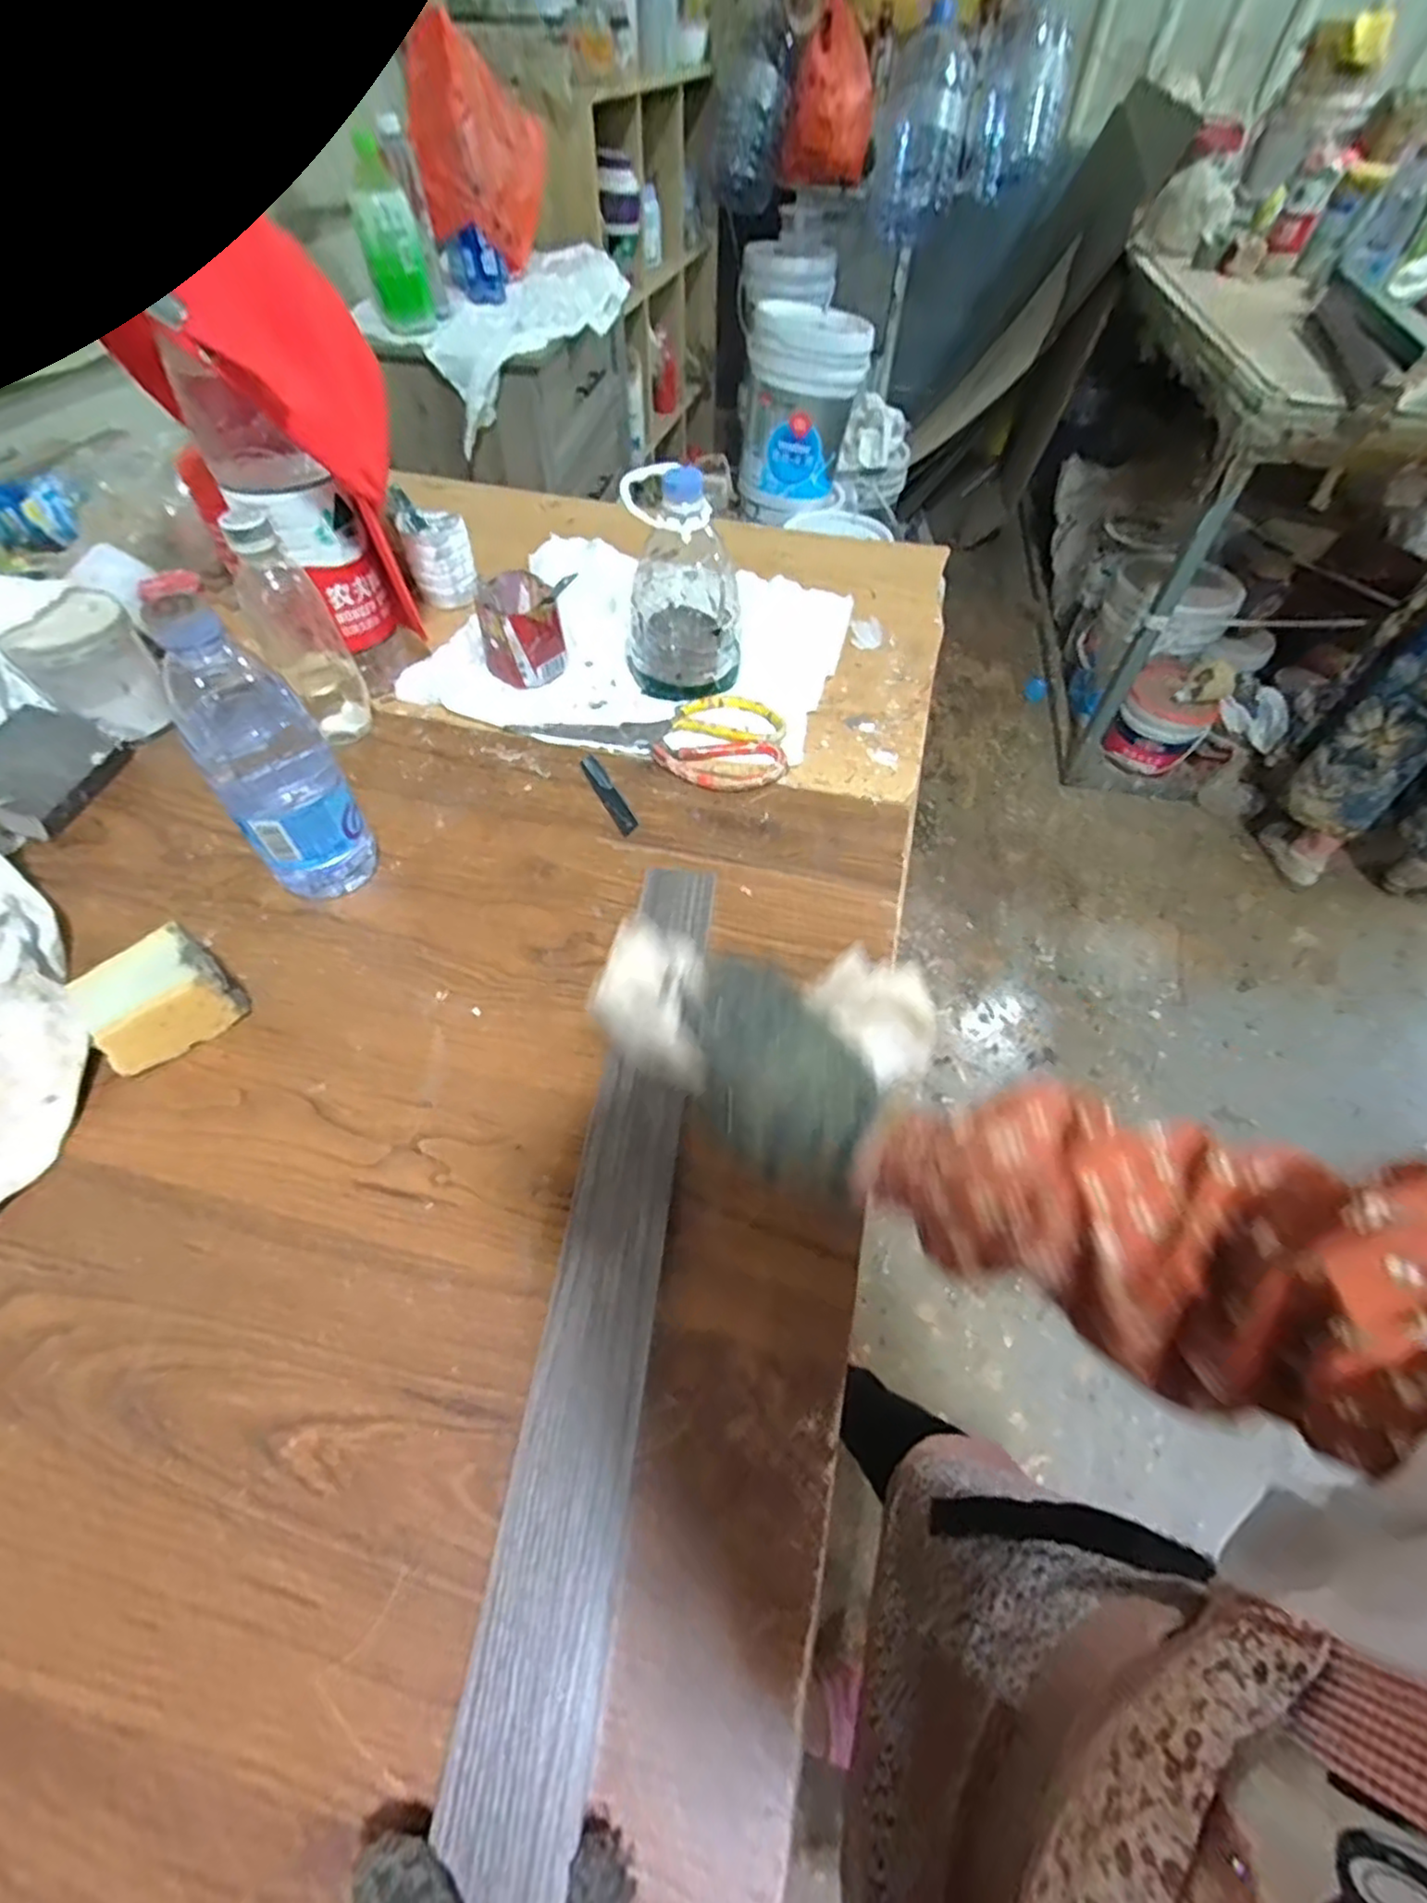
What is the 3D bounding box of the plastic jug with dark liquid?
[{"bbox_3d":[-0.026,-0.309,0.584,0.098,0.160,0.085,1,56,-1],"label":"plastic jug with dark liquid"}]

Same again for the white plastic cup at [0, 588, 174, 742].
[{"bbox_3d":[-0.497,-0.227,0.554,0.084,0.080,0.074,-38,65,-24],"label":"white plastic cup"}]

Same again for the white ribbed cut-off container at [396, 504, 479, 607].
[{"bbox_3d":[-0.278,-0.402,0.704,0.063,0.068,0.078,-19,58,-14],"label":"white ribbed cut-off container"}]

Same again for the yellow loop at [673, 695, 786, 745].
[{"bbox_3d":[0.018,-0.210,0.612,0.093,0.009,0.060,13,56,7],"label":"yellow loop"}]

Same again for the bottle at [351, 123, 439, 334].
[{"bbox_3d":[-0.519,-1.144,1.115,0.093,0.212,0.107,-8,55,-8],"label":"bottle"}]

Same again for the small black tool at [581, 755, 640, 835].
[{"bbox_3d":[-0.085,-0.129,0.560,0.016,0.004,0.096,-23,59,-16],"label":"small black tool"}]

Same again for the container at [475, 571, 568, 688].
[{"bbox_3d":[-0.176,-0.292,0.631,0.070,0.067,0.081,-16,58,-12],"label":"container"}]

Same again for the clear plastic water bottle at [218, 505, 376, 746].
[{"bbox_3d":[-0.320,-0.243,0.534,0.063,0.160,0.054,-29,61,-20],"label":"clear plastic water bottle"}]

